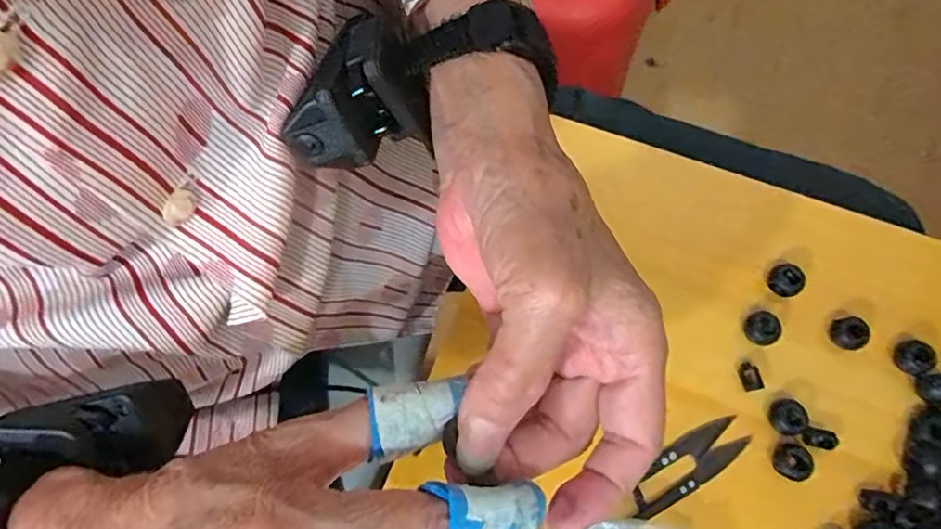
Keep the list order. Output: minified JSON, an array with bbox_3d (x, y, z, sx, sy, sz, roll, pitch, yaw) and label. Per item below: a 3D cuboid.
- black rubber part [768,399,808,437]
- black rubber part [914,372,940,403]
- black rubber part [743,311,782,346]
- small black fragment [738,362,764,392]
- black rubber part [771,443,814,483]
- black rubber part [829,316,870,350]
[{"bbox_3d":[0.160,0.078,0.294,0.014,0.014,0.017,-4,69,0],"label":"black rubber part"},{"bbox_3d":[0.234,0.062,0.294,0.010,0.018,0.014,-13,69,-3],"label":"black rubber part"},{"bbox_3d":[0.154,0.034,0.308,0.016,0.018,0.018,-27,71,-8],"label":"black rubber part"},{"bbox_3d":[0.145,0.058,0.303,0.007,0.011,0.014,-9,69,-2],"label":"small black fragment"},{"bbox_3d":[0.159,0.098,0.288,0.016,0.012,0.018,-5,69,0],"label":"black rubber part"},{"bbox_3d":[0.197,0.036,0.304,0.012,0.018,0.016,-13,69,-3],"label":"black rubber part"}]

